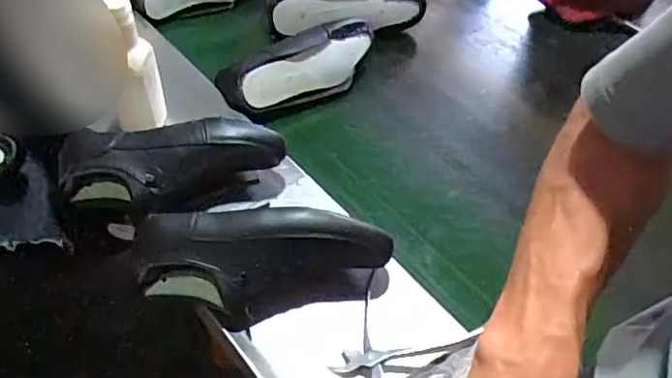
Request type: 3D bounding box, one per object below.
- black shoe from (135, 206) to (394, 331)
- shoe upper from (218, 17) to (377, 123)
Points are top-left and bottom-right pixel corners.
[{"bbox_3d":[-0.079,0.091,0.644,0.279,0.112,0.094,-5,49,-10],"label":"black shoe"},{"bbox_3d":[-0.052,-0.189,0.906,0.281,0.096,0.082,-30,57,-27],"label":"shoe upper"}]

